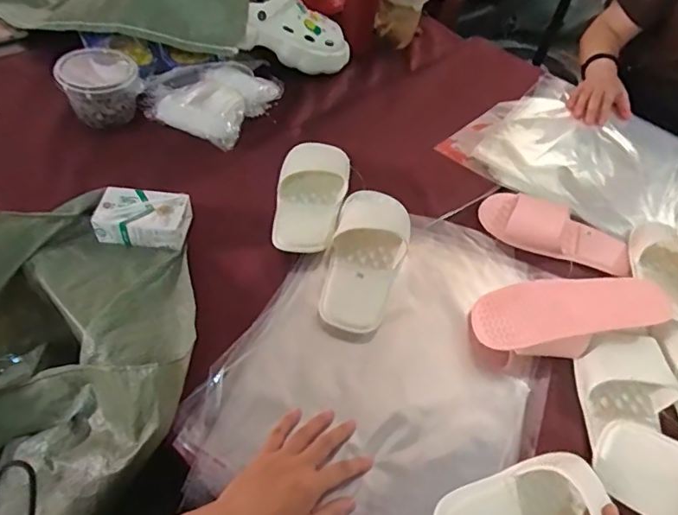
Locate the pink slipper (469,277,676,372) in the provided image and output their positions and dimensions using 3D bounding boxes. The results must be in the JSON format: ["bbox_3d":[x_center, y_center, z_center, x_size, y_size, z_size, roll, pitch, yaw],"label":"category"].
[{"bbox_3d":[0.286,0.066,0.651,0.232,0.056,0.107,-6,52,-14],"label":"pink slipper"}]

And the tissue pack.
[{"bbox_3d":[-0.262,-0.052,0.698,0.114,0.042,0.068,7,50,-3],"label":"tissue pack"}]

